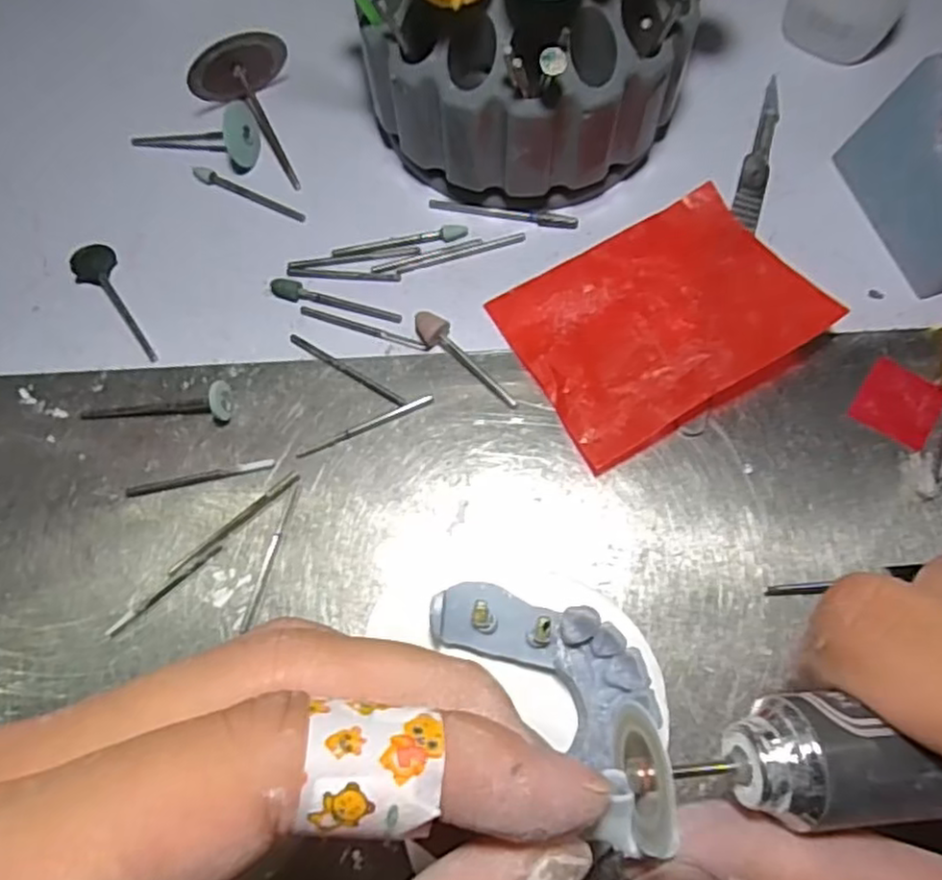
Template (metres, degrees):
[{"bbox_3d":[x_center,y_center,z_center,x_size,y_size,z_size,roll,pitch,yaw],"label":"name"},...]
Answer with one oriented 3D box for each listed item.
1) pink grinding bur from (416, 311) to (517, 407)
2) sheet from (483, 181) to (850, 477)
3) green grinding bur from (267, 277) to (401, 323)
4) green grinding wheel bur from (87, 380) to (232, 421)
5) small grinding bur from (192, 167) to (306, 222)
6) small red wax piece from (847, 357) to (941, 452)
[{"bbox_3d":[-0.003,-0.024,0.214,0.009,0.007,0.040,-38,73,-11],"label":"pink grinding bur"},{"bbox_3d":[0.057,-0.038,0.214,0.084,0.014,0.065,-28,71,-8],"label":"sheet"},{"bbox_3d":[-0.043,-0.045,0.224,0.042,0.004,0.006,14,71,7],"label":"green grinding bur"},{"bbox_3d":[-0.095,-0.012,0.210,0.046,0.011,0.010,0,70,2],"label":"green grinding wheel bur"},{"bbox_3d":[-0.076,-0.085,0.241,0.043,0.004,0.004,24,74,9],"label":"small grinding bur"},{"bbox_3d":[0.127,-0.012,0.207,0.022,0.004,0.023,33,74,13],"label":"small red wax piece"}]

